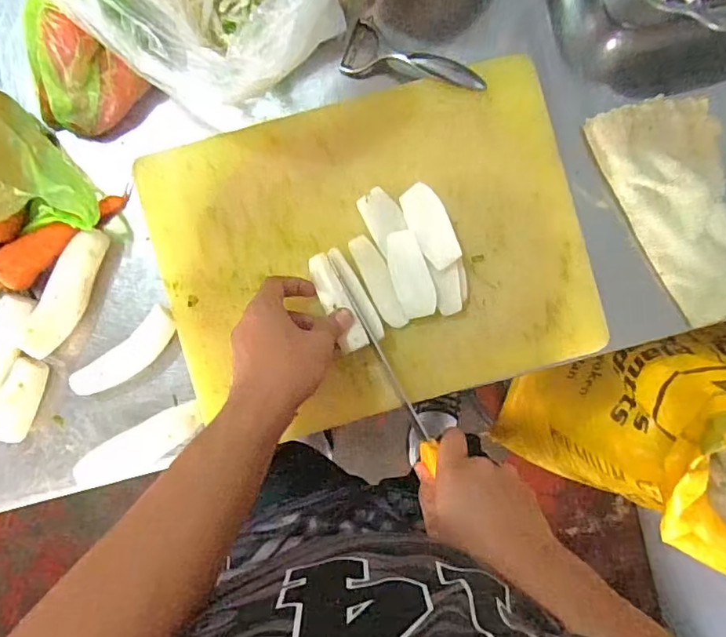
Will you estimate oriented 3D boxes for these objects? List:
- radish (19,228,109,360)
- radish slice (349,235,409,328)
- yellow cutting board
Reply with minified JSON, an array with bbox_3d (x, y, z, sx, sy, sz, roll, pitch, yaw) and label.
[{"bbox_3d":[-0.282,-0.024,0.496,0.034,0.032,0.130,25,90,-1],"label":"radish"},{"bbox_3d":[0.016,-0.035,0.509,0.024,0.006,0.095,-24,89,0],"label":"radish slice"},{"bbox_3d":[0.011,-0.060,0.505,0.392,0.022,0.291,-16,91,0],"label":"yellow cutting board"}]

